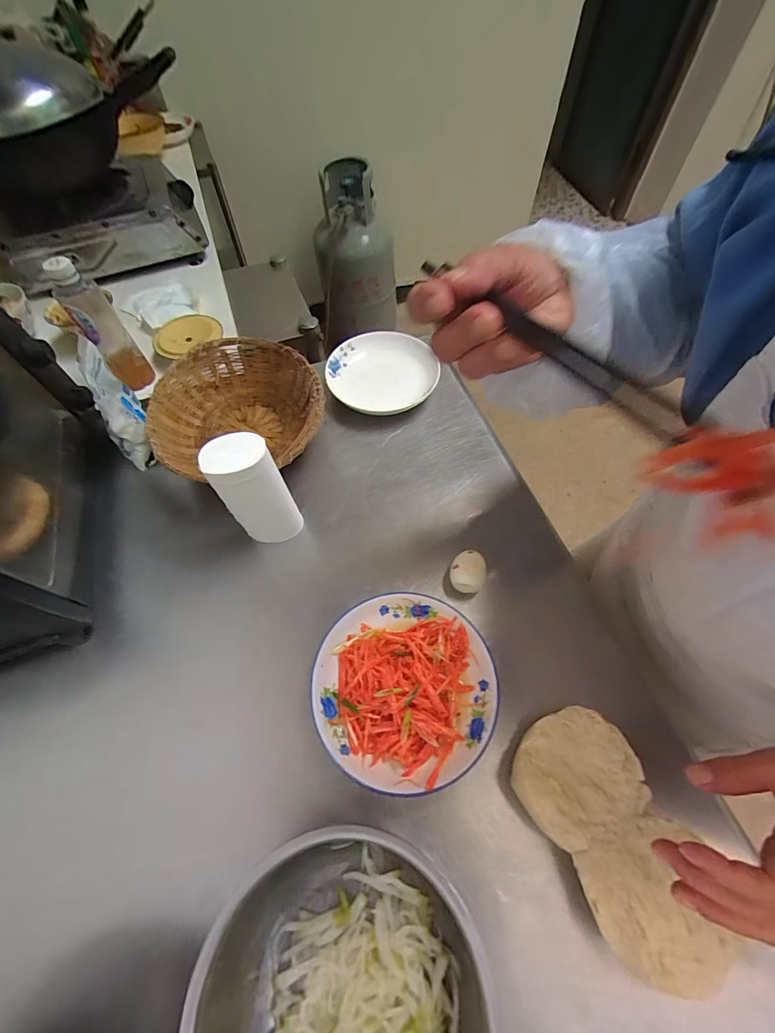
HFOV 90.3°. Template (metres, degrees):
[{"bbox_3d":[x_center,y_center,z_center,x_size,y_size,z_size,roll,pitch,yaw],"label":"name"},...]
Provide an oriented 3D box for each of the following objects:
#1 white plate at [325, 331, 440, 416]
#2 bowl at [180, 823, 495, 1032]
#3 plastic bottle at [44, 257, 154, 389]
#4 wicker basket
[{"bbox_3d":[-0.007,-0.241,0.645,0.176,0.034,0.162,-1,60,1],"label":"white plate"},{"bbox_3d":[-0.034,0.346,0.281,0.199,0.079,0.196,-1,60,1],"label":"bowl"},{"bbox_3d":[-0.415,-0.274,0.563,0.049,0.179,0.055,-22,62,-11],"label":"plastic bottle"},{"bbox_3d":[-0.210,-0.148,0.562,0.240,0.075,0.224,-8,60,-4],"label":"wicker basket"}]

